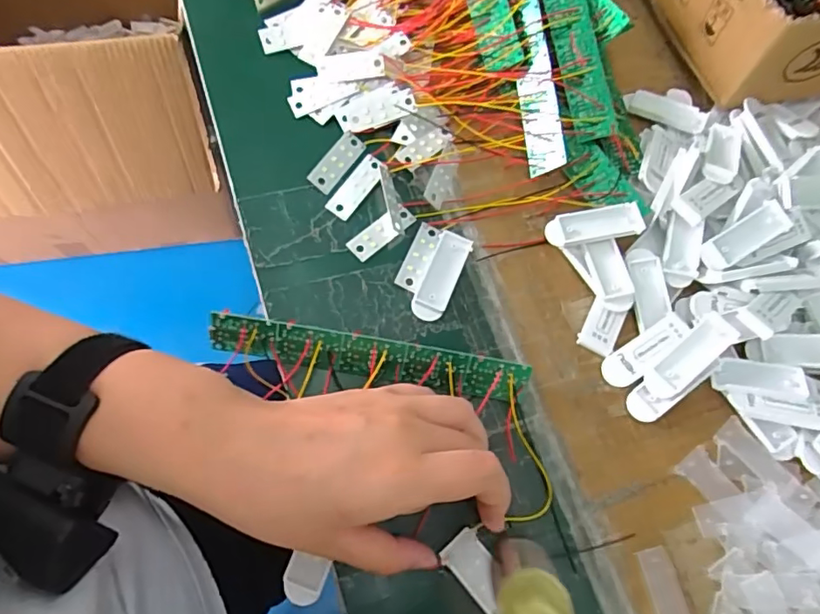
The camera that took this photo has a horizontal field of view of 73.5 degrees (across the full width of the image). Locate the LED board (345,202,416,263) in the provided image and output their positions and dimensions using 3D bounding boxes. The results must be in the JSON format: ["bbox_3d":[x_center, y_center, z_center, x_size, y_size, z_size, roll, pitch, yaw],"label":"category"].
[{"bbox_3d":[-0.017,-0.047,0.341,0.046,0.004,0.016,-40,79,-19],"label":"LED board"}]

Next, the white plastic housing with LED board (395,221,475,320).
[{"bbox_3d":[0.012,-0.022,0.336,0.035,0.005,0.058,24,68,2],"label":"white plastic housing with LED board"}]

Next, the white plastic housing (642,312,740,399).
[{"bbox_3d":[0.160,0.028,0.315,0.058,0.011,0.021,-38,76,-11],"label":"white plastic housing"}]

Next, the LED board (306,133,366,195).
[{"bbox_3d":[-0.047,-0.094,0.353,0.016,0.005,0.045,33,69,5],"label":"LED board"}]

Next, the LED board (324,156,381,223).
[{"bbox_3d":[-0.034,-0.077,0.348,0.017,0.004,0.046,37,69,7],"label":"LED board"}]

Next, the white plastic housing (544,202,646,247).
[{"bbox_3d":[0.115,-0.050,0.340,0.060,0.007,0.020,-6,70,-10],"label":"white plastic housing"}]

